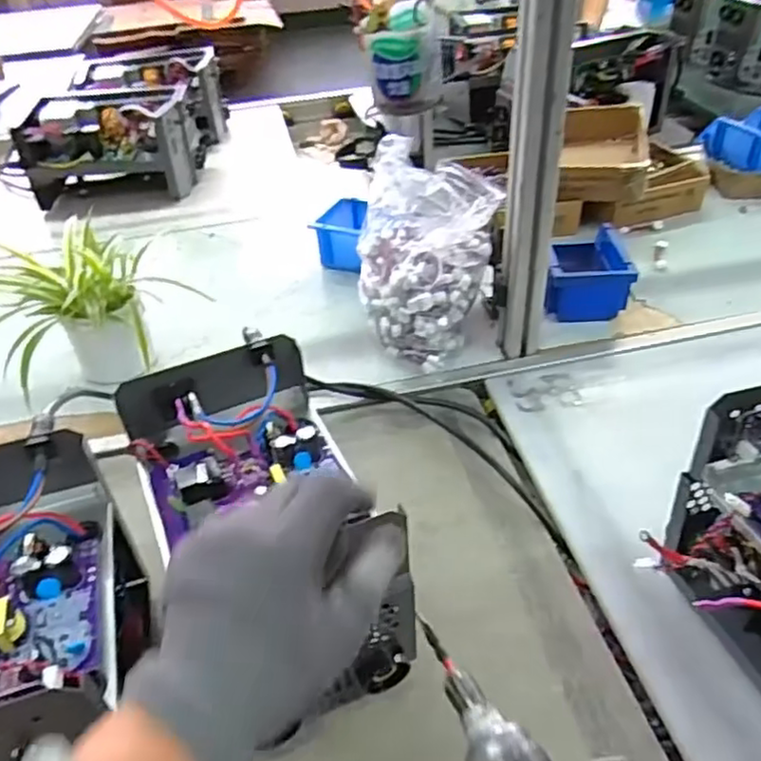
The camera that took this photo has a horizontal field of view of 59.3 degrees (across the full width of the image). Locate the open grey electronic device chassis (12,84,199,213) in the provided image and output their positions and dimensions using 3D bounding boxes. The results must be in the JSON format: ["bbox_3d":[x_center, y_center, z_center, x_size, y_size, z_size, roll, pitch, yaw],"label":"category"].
[{"bbox_3d":[-0.495,-0.441,1.252,0.291,0.167,0.183,-6,40,-3],"label":"open grey electronic device chassis"}]

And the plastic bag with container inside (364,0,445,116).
[{"bbox_3d":[0.017,-0.265,0.557,0.062,0.069,0.061,-6,40,-3],"label":"plastic bag with container inside"}]

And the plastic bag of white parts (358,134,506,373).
[{"bbox_3d":[0.053,-0.148,0.799,0.159,0.201,0.190,0,40,5],"label":"plastic bag of white parts"}]

